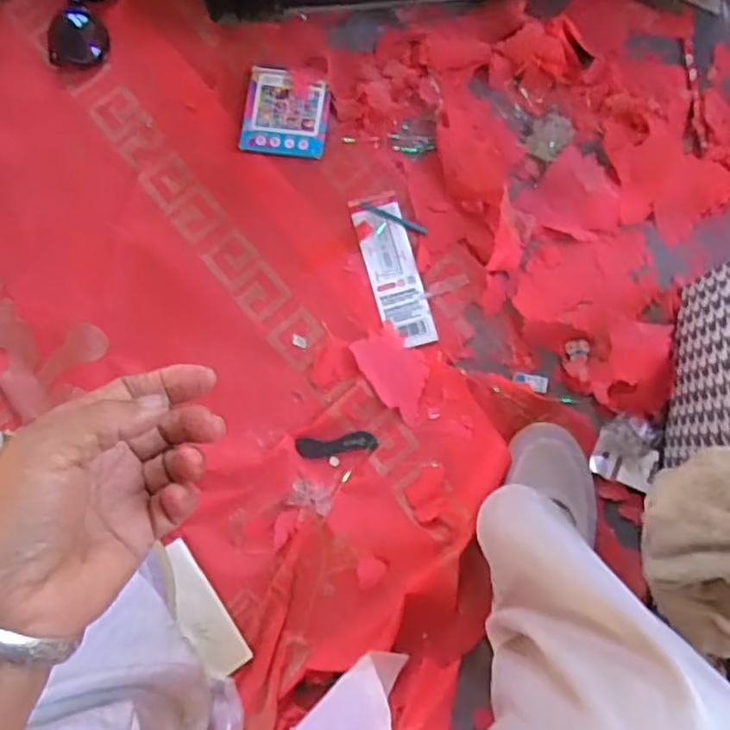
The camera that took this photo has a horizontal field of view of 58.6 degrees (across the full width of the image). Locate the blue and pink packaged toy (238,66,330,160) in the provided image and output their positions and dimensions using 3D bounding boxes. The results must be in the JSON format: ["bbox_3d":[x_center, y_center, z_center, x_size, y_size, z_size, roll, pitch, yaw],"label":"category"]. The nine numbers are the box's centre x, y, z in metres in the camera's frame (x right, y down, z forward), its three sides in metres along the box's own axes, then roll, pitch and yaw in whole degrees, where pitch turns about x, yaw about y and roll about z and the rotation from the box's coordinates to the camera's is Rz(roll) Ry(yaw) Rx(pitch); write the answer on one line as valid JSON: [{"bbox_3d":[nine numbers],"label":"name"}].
[{"bbox_3d":[-0.087,-0.279,0.718,0.093,0.006,0.097,8,84,5],"label":"blue and pink packaged toy"}]

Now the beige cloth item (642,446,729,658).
[{"bbox_3d":[0.249,0.131,0.442,0.099,0.052,0.126,-24,82,0],"label":"beige cloth item"}]

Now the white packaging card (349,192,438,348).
[{"bbox_3d":[0.030,-0.102,0.696,0.052,0.004,0.169,-16,82,2],"label":"white packaging card"}]

